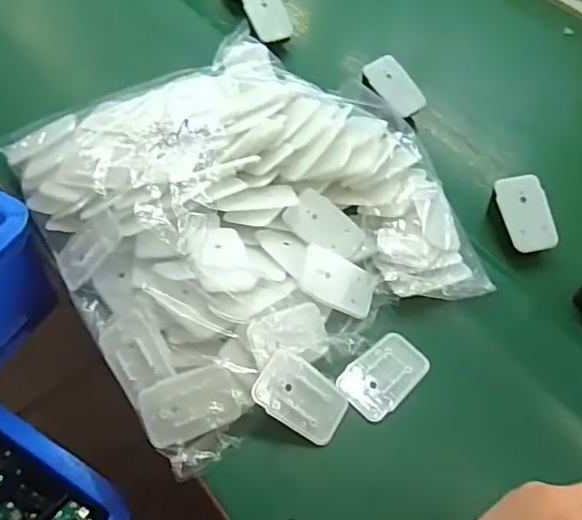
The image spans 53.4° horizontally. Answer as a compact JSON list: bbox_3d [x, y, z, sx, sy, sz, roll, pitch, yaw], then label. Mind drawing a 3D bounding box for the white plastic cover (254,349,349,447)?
[{"bbox_3d":[0.008,0.102,0.428,0.072,0.004,0.045,36,75,-10],"label":"white plastic cover"}]

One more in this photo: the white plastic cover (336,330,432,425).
[{"bbox_3d":[0.072,0.090,0.454,0.072,0.011,0.045,-37,65,-25],"label":"white plastic cover"}]

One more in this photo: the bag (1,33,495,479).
[{"bbox_3d":[-0.036,-0.042,0.495,0.312,0.079,0.360,-26,61,-20],"label":"bag"}]

